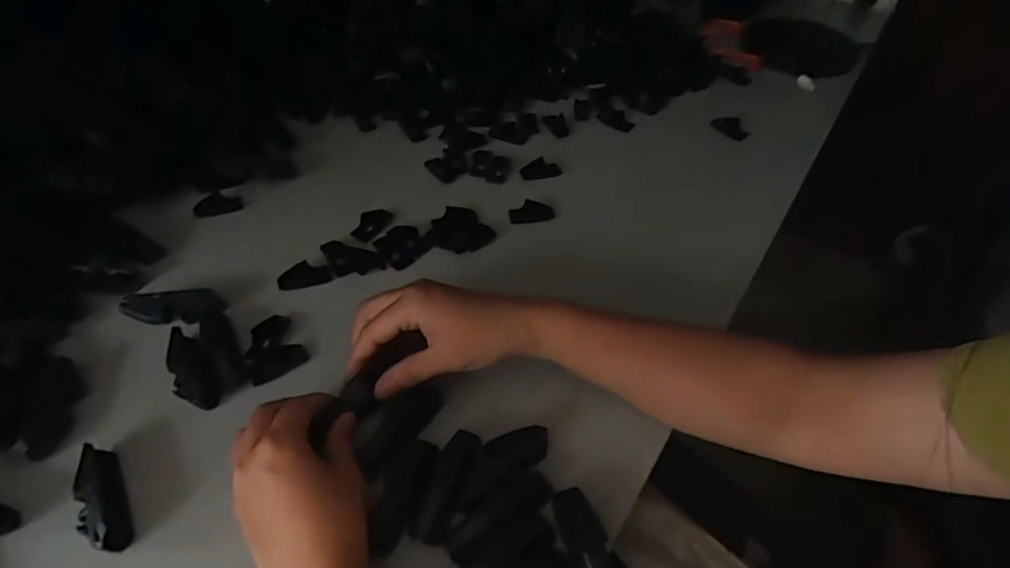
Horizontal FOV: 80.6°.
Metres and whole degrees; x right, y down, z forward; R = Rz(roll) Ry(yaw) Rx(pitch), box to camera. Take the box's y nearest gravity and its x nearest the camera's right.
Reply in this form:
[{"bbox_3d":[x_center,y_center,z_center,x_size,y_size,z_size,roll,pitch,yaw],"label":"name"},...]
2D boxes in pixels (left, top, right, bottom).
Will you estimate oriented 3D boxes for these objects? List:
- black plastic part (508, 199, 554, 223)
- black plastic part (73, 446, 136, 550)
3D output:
[{"bbox_3d":[0.026,-0.068,0.551,0.042,0.007,0.024,3,47,-1],"label":"black plastic part"},{"bbox_3d":[-0.244,0.127,0.357,0.024,0.018,0.072,-24,53,-23],"label":"black plastic part"}]

